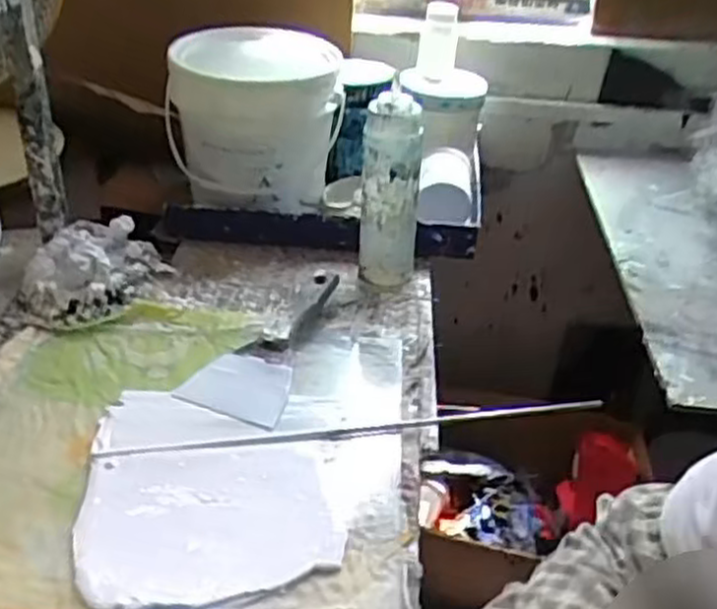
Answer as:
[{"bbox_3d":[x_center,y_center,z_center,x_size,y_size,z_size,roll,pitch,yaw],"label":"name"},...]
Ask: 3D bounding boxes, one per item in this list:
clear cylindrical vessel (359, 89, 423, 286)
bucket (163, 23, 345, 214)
[{"bbox_3d":[0.035,-0.126,0.846,0.060,0.190,0.052,3,35,2],"label":"clear cylindrical vessel"},{"bbox_3d":[-0.131,-0.232,0.989,0.213,0.204,0.214,1,35,-1],"label":"bucket"}]

